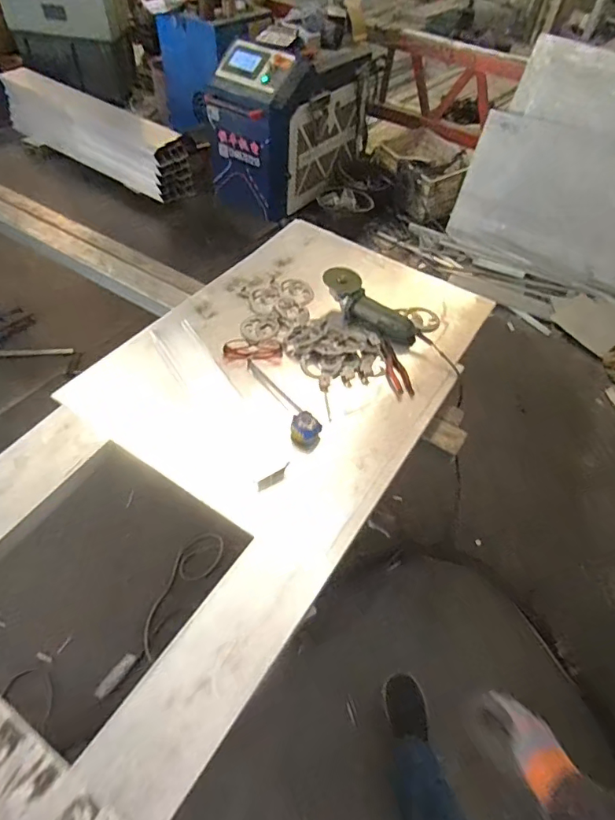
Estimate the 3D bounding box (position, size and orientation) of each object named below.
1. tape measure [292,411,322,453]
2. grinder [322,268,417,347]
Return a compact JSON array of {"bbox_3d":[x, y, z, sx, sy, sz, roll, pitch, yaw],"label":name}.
[{"bbox_3d":[-0.002,0.043,1.026,0.065,0.040,0.082,6,52,0],"label":"tape measure"},{"bbox_3d":[0.156,-0.265,1.257,0.097,0.065,0.283,-32,61,-26],"label":"grinder"}]

